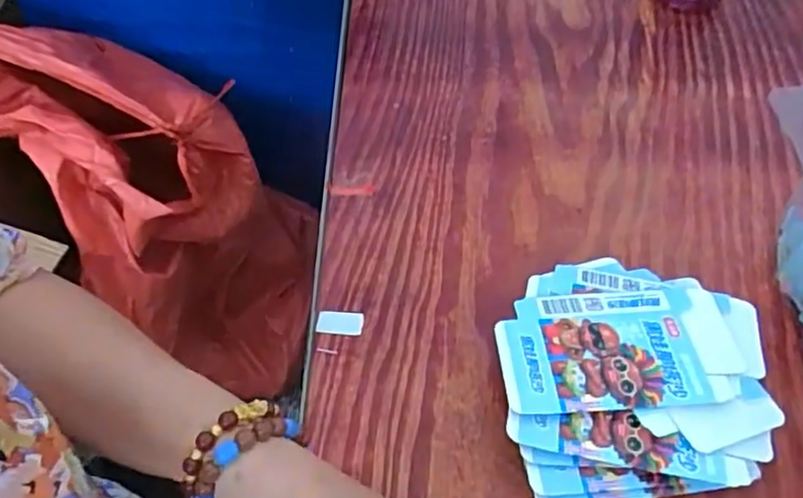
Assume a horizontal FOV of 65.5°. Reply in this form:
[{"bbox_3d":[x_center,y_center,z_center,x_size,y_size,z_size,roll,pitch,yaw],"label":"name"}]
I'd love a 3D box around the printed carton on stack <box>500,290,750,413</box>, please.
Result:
[{"bbox_3d":[0.136,0.061,0.392,0.147,0.009,0.088,-2,49,-1],"label":"printed carton on stack"}]

